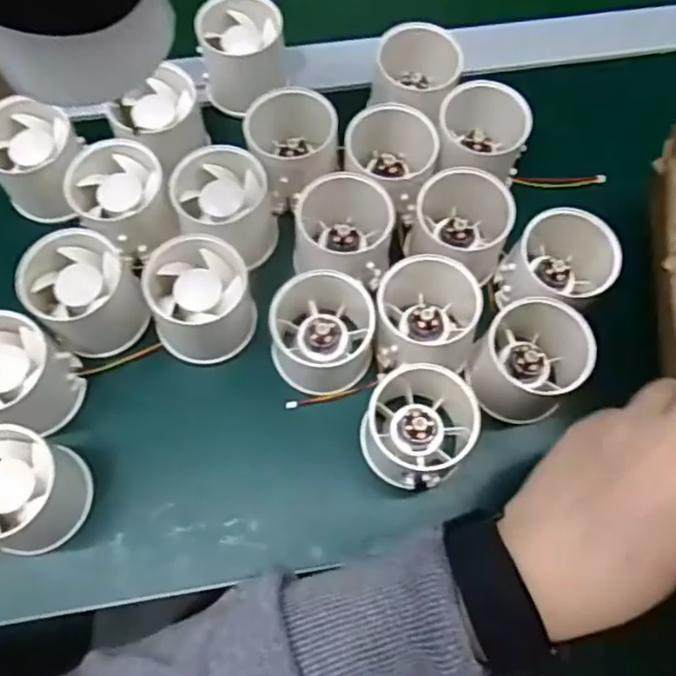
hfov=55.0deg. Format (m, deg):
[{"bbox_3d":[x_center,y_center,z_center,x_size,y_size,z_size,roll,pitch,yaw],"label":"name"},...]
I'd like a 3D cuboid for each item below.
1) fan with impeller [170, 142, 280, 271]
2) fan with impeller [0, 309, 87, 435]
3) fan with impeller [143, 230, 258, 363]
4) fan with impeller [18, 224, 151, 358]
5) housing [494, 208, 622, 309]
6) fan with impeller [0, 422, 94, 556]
[{"bbox_3d":[-0.062,-0.073,0.366,0.051,0.050,0.051,0,68,0],"label":"fan with impeller"},{"bbox_3d":[-0.165,0.020,0.334,0.052,0.052,0.051,24,70,9],"label":"fan with impeller"},{"bbox_3d":[-0.073,-0.019,0.349,0.054,0.051,0.054,0,68,0],"label":"fan with impeller"},{"bbox_3d":[-0.134,-0.022,0.348,0.060,0.047,0.051,42,73,15],"label":"fan with impeller"},{"bbox_3d":[0.121,-0.042,0.355,0.058,0.042,0.055,7,68,2],"label":"housing"},{"bbox_3d":[-0.154,0.075,0.314,0.049,0.056,0.052,0,68,0],"label":"fan with impeller"}]

